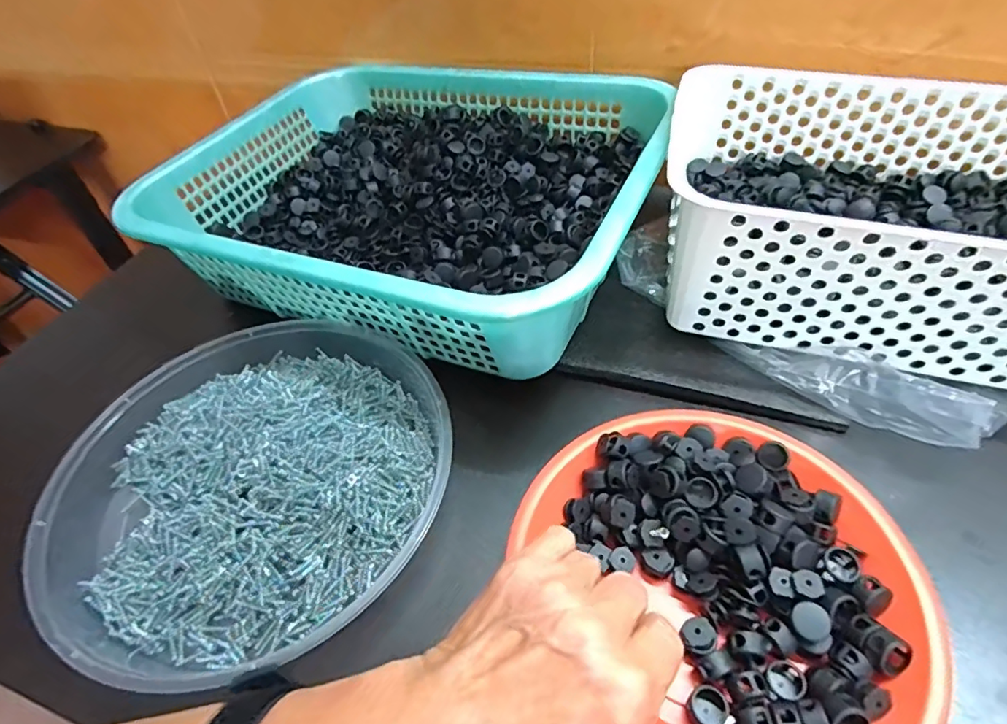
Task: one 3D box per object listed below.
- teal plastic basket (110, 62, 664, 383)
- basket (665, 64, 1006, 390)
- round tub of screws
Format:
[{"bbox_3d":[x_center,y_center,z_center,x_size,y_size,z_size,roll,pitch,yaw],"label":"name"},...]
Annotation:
[{"bbox_3d":[-0.072,-0.138,0.451,0.376,0.087,0.285,15,52,19],"label":"teal plastic basket"},{"bbox_3d":[0.271,-0.094,0.380,0.290,0.125,0.209,7,50,13],"label":"basket"},{"bbox_3d":[-0.153,0.065,0.341,0.228,0.033,0.222,-3,48,4],"label":"round tub of screws"}]

